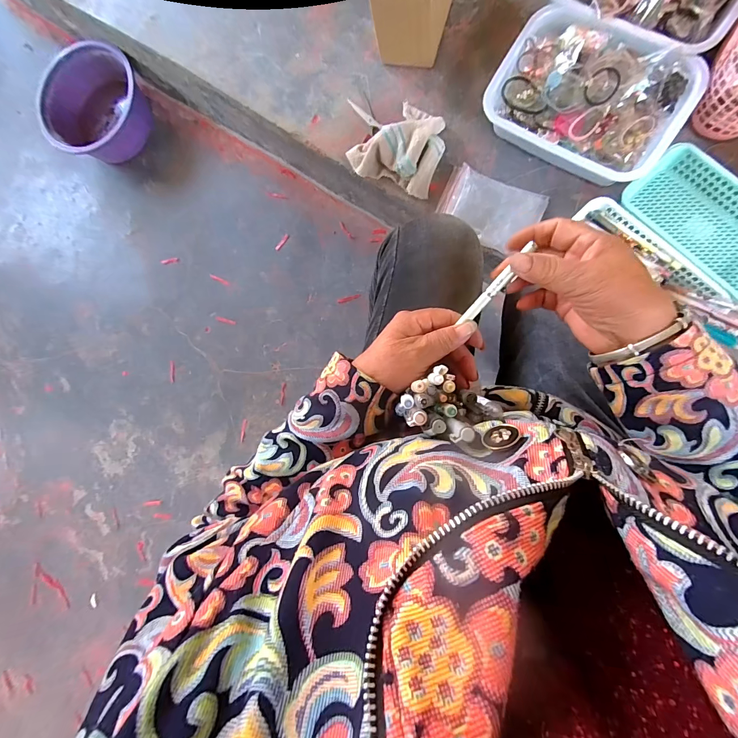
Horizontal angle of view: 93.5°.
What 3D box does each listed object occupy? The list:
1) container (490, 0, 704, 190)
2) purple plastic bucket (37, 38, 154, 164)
[{"bbox_3d":[0.358,-0.447,0.582,0.295,0.083,0.200,31,95,8],"label":"container"},{"bbox_3d":[-0.718,-0.694,0.922,0.229,0.101,0.283,33,95,8],"label":"purple plastic bucket"}]

